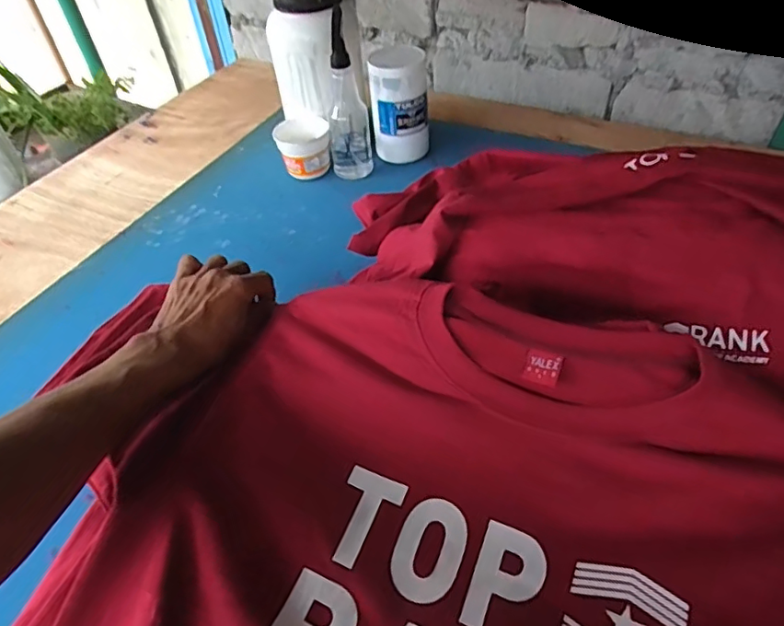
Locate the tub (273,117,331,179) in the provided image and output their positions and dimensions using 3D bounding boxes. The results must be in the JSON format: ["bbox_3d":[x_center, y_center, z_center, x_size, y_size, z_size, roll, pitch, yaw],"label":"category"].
[{"bbox_3d":[-0.151,-0.280,0.945,0.091,0.082,0.073,-9,47,-5],"label":"tub"}]

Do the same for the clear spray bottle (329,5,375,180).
[{"bbox_3d":[-0.075,-0.343,0.891,0.070,0.237,0.055,-6,46,-2],"label":"clear spray bottle"}]

